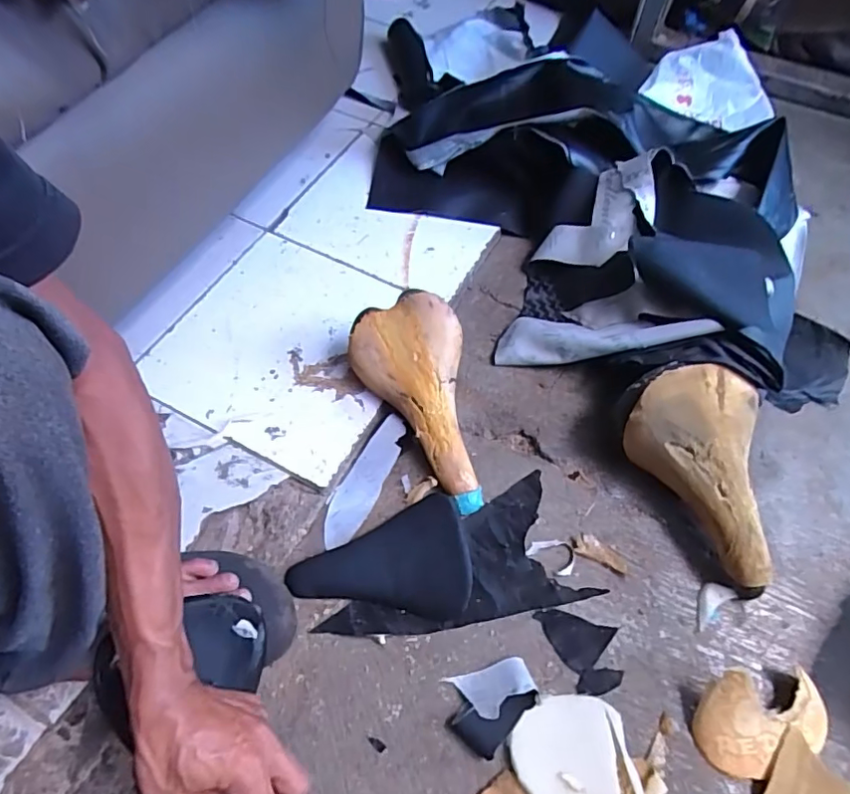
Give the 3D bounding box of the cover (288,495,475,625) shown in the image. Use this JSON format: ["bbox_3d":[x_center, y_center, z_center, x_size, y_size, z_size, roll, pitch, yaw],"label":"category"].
[{"bbox_3d":[-0.049,0.167,0.559,0.181,0.039,0.122,-7,60,-6],"label":"cover"}]

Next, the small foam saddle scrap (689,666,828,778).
[{"bbox_3d":[0.305,0.288,0.489,0.120,0.044,0.080,-1,59,-3],"label":"small foam saddle scrap"}]

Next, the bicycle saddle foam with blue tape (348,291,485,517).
[{"bbox_3d":[0.002,0.008,0.633,0.127,0.056,0.255,-18,79,-12],"label":"bicycle saddle foam with blue tape"}]

